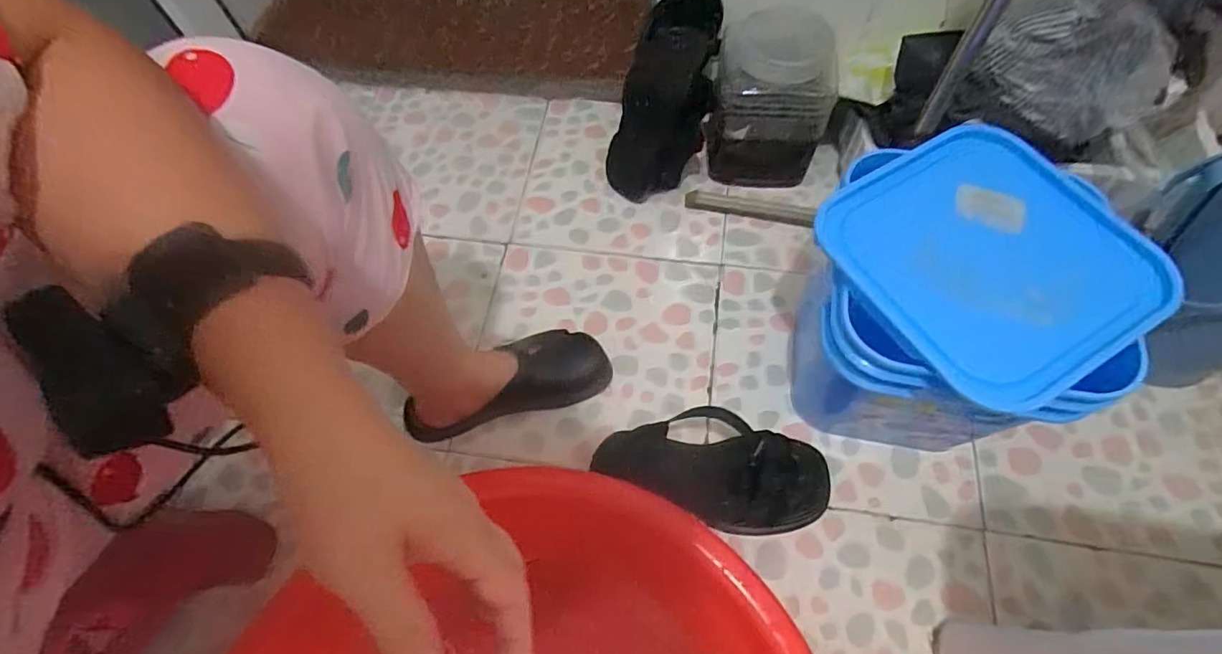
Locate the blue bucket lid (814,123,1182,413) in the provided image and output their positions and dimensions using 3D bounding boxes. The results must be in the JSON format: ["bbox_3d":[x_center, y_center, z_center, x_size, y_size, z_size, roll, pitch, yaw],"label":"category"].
[{"bbox_3d":[0.329,-0.065,0.475,0.230,0.023,0.233,-29,64,-12],"label":"blue bucket lid"}]

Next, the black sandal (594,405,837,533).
[{"bbox_3d":[0.107,0.153,0.580,0.245,0.126,0.097,2,62,4],"label":"black sandal"}]

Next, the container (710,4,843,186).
[{"bbox_3d":[0.220,-0.319,0.784,0.152,0.202,0.141,7,62,7],"label":"container"}]

